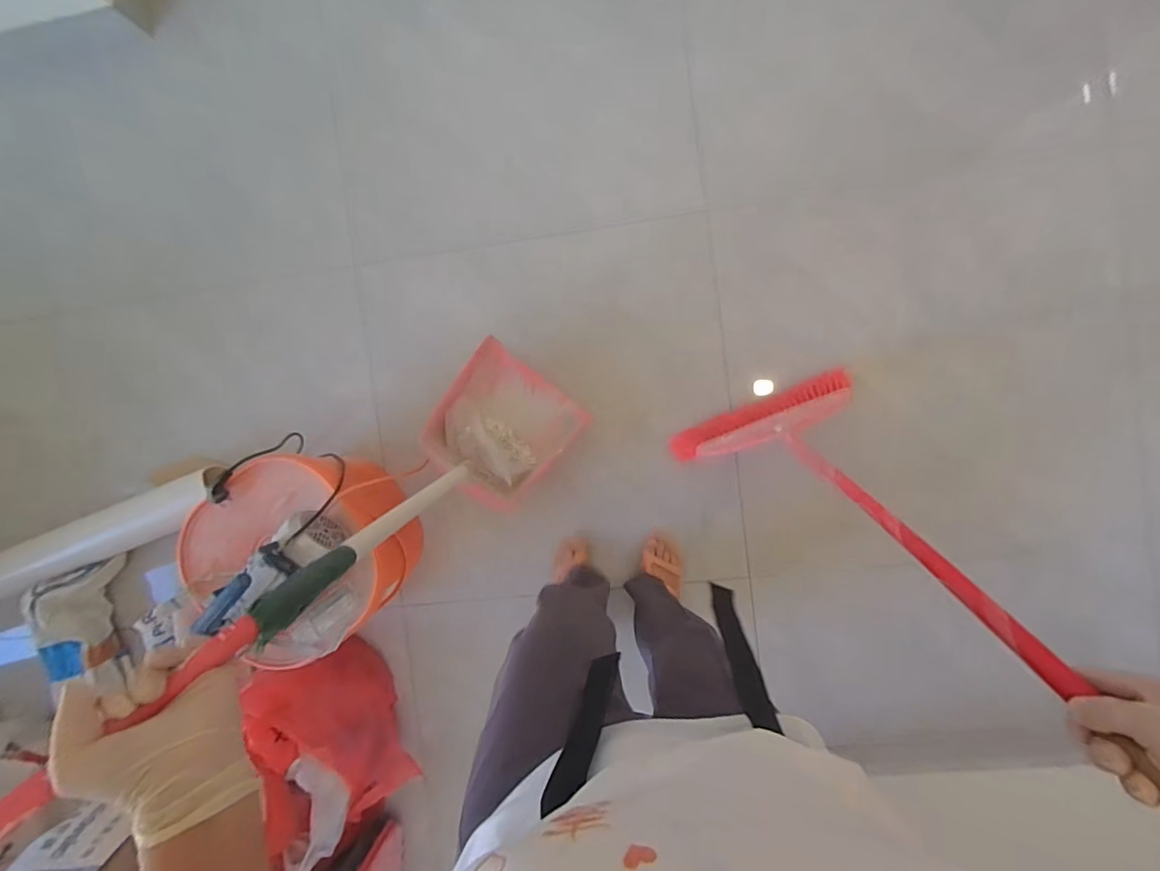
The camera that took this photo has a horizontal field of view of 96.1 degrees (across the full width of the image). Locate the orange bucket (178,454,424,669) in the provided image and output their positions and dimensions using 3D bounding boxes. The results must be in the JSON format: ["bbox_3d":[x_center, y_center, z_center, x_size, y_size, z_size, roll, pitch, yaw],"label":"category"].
[{"bbox_3d":[-0.526,0.204,1.071,0.366,0.286,0.360,0,94,5],"label":"orange bucket"}]

